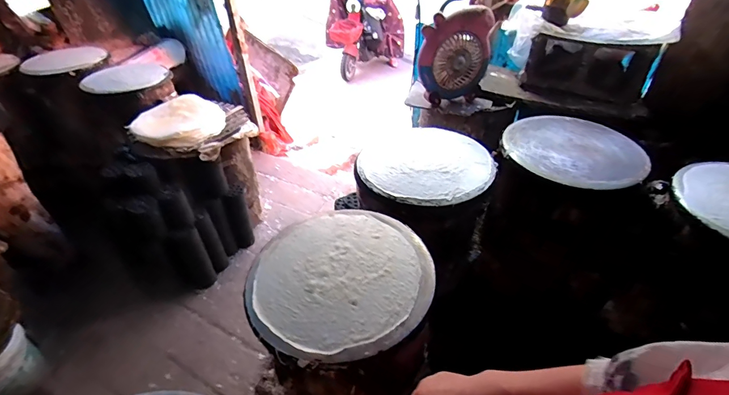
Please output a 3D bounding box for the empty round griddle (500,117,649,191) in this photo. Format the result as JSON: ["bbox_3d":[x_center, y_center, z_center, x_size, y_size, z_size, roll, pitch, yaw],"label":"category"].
[{"bbox_3d":[0.610,-0.146,1.107,0.379,0.031,0.355,9,40,13],"label":"empty round griddle"}]

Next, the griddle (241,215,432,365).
[{"bbox_3d":[-0.048,0.154,0.769,0.353,0.027,0.355,-1,39,1],"label":"griddle"}]

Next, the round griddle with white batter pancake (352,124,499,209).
[{"bbox_3d":[0.168,-0.103,1.057,0.357,0.036,0.352,-1,39,1],"label":"round griddle with white batter pancake"}]

